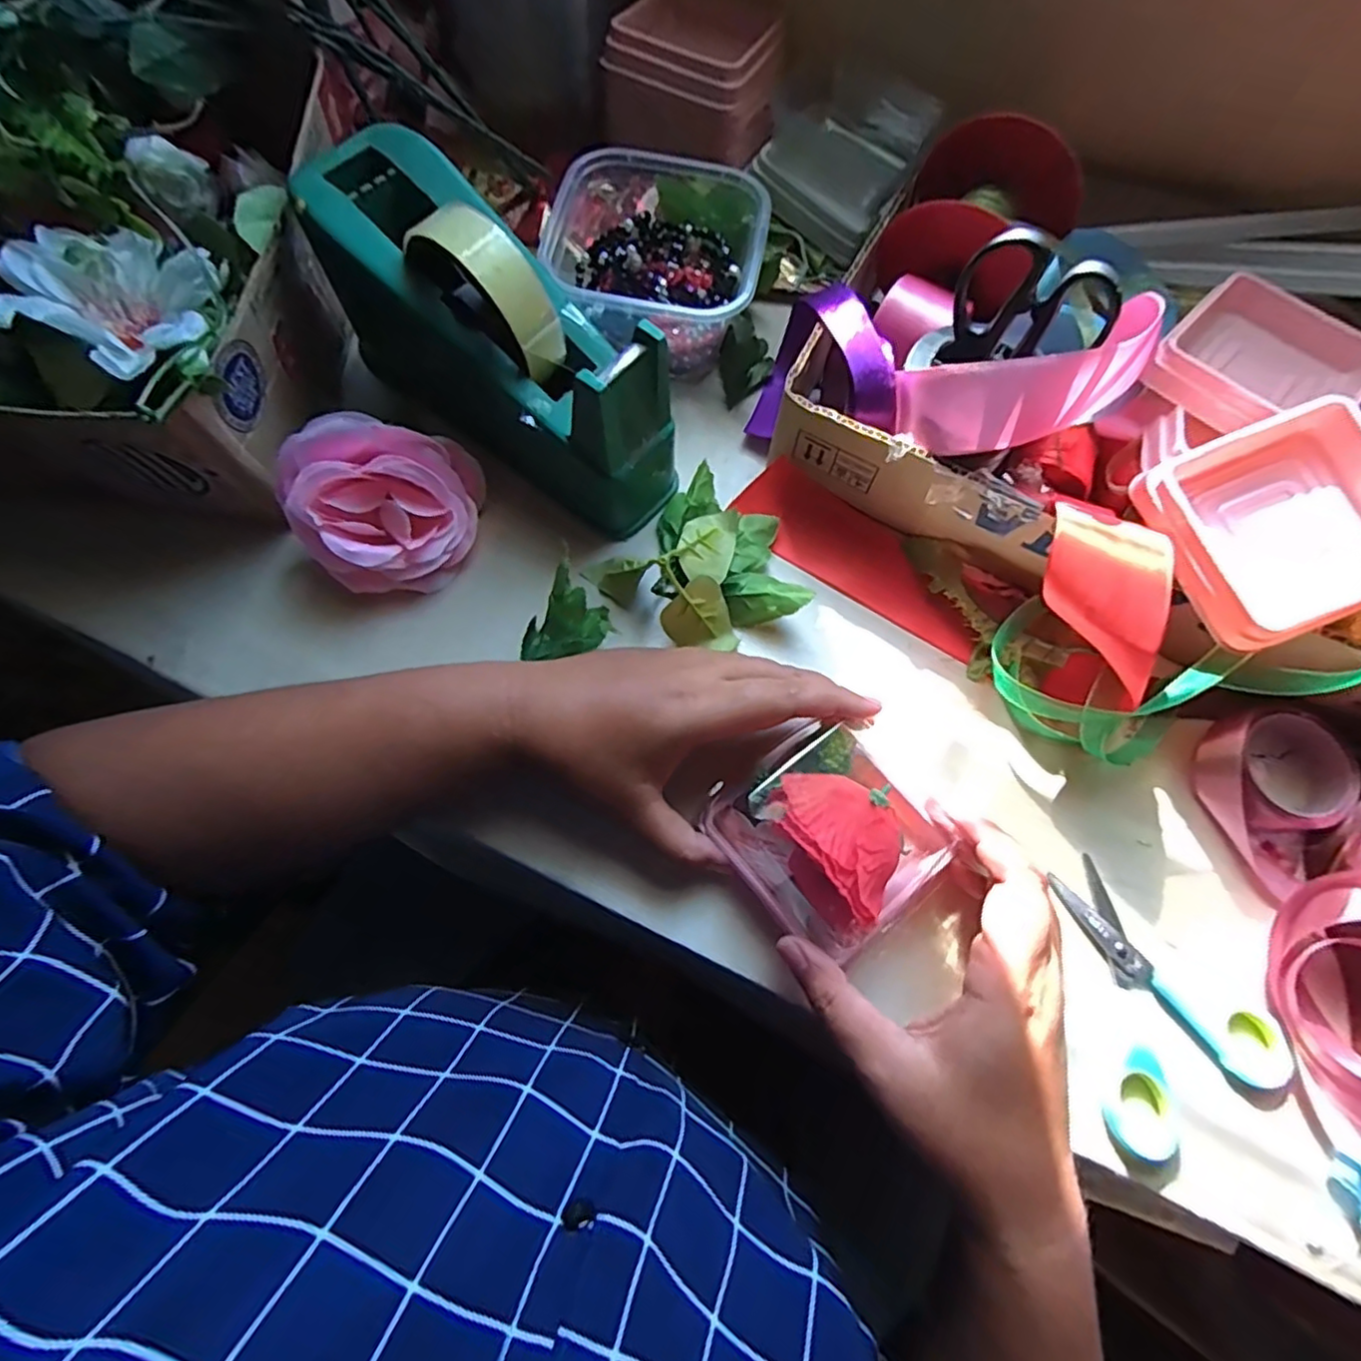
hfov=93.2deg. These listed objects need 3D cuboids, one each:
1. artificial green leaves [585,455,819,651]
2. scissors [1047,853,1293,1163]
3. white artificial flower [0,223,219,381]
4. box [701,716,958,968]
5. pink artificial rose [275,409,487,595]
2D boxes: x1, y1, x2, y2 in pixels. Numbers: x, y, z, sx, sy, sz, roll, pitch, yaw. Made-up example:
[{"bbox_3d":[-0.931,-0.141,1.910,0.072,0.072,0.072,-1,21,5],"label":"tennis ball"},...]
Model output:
[{"bbox_3d":[0.016,-0.061,0.334,0.094,0.040,0.090,44,76,13],"label":"artificial green leaves"},{"bbox_3d":[0.206,0.139,0.289,0.087,0.010,0.108,-23,73,-8],"label":"scissors"},{"bbox_3d":[-0.258,-0.176,0.294,0.078,0.032,0.080,0,71,-1],"label":"white artificial flower"},{"bbox_3d":[0.069,0.068,0.284,0.084,0.047,0.090,-39,76,-13],"label":"box"},{"bbox_3d":[-0.152,-0.087,0.328,0.092,0.057,0.067,-6,71,-3],"label":"pink artificial rose"}]

